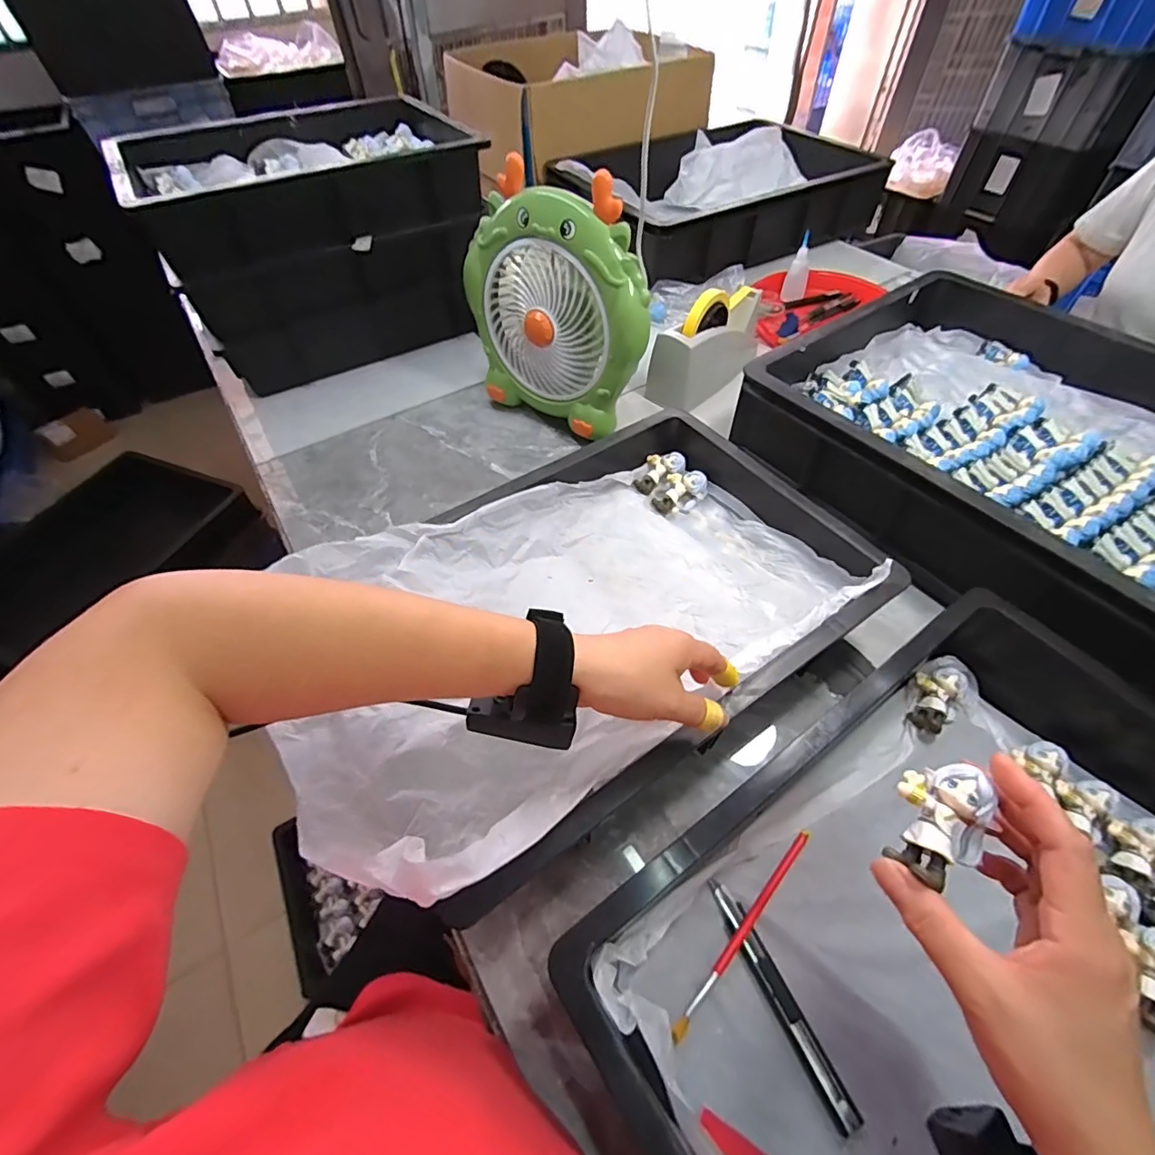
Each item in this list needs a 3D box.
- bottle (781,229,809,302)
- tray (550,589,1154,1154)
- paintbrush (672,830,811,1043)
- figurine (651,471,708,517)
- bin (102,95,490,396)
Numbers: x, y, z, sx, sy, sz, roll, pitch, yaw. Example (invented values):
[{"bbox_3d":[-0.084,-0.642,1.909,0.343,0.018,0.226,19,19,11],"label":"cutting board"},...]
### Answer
[{"bbox_3d":[0.396,-0.549,0.910,0.040,0.091,0.051,19,55,15],"label":"bottle"},{"bbox_3d":[0.272,0.225,0.322,0.486,0.100,0.313,-30,57,-20],"label":"tray"},{"bbox_3d":[0.119,0.245,0.357,0.008,0.011,0.163,37,62,26],"label":"paintbrush"},{"bbox_3d":[0.115,-0.098,0.582,0.060,0.029,0.039,-29,57,-19],"label":"figurine"},{"bbox_3d":[-0.418,-0.566,0.871,0.447,0.278,0.402,-22,55,-15],"label":"bin"}]

